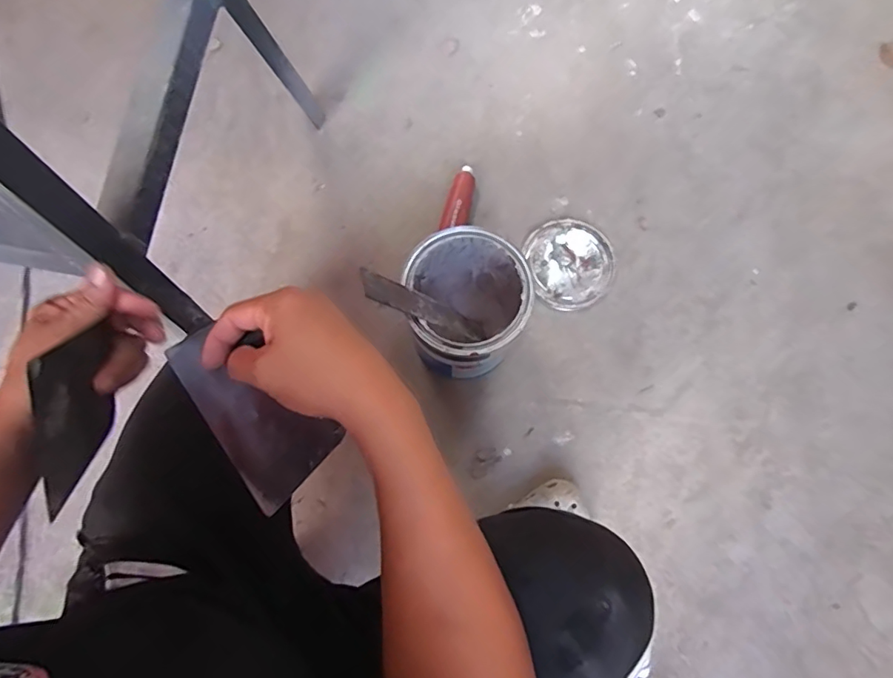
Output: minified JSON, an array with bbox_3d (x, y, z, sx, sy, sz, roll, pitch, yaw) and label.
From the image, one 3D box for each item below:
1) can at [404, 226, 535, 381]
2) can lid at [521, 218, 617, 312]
[{"bbox_3d":[0.029,-0.041,0.737,0.155,0.205,0.170,-4,78,1],"label":"can"},{"bbox_3d":[0.207,-0.125,0.855,0.137,0.007,0.152,-15,78,-2],"label":"can lid"}]

